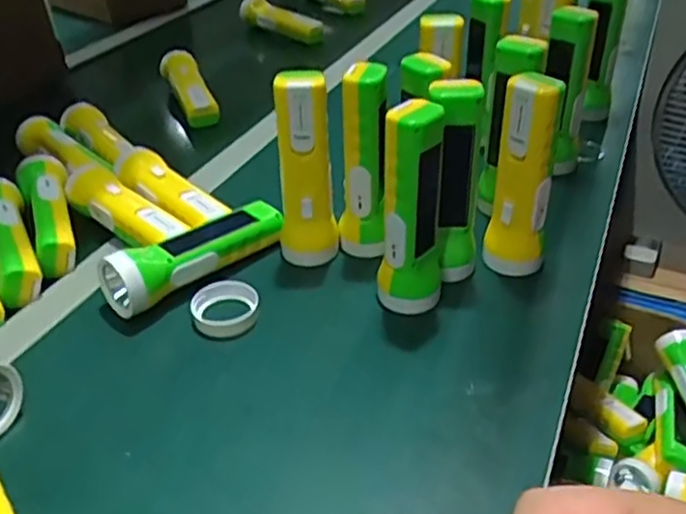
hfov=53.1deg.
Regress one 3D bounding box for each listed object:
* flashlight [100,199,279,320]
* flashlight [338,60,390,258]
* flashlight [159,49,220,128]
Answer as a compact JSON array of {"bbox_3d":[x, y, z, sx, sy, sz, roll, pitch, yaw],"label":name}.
[{"bbox_3d":[-0.125,-0.008,0.592,0.163,0.047,0.057,-28,42,-32],"label":"flashlight"},{"bbox_3d":[0.018,-0.079,0.590,0.044,0.168,0.042,7,36,13],"label":"flashlight"},{"bbox_3d":[-0.211,-0.232,0.932,0.040,0.051,0.179,-17,37,-19],"label":"flashlight"}]

